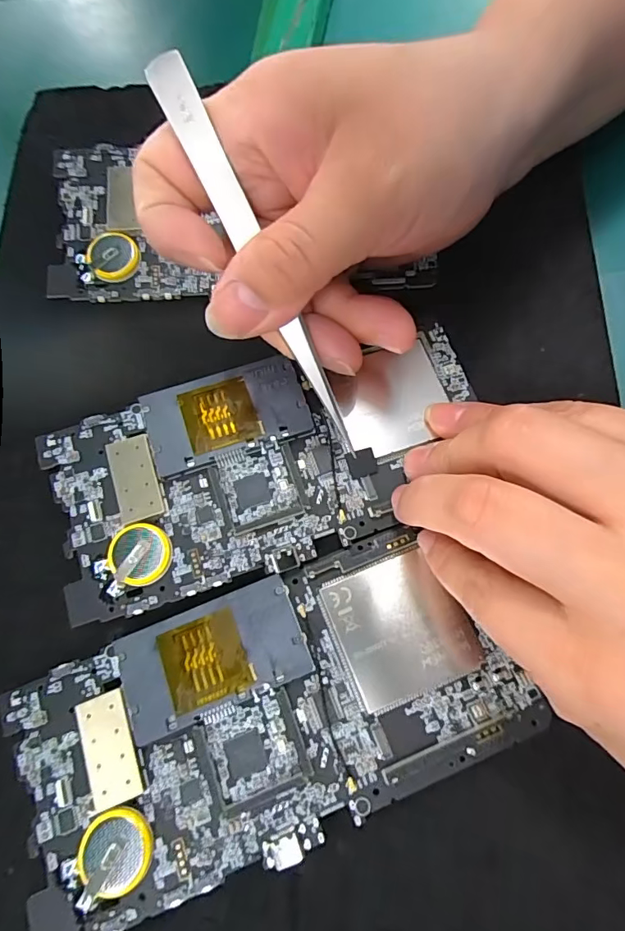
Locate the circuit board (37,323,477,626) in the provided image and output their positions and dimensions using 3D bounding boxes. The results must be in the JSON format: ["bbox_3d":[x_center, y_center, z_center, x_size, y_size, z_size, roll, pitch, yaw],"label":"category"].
[{"bbox_3d":[-0.014,-0.003,0.171,0.150,0.010,0.069,-18,72,-4],"label":"circuit board"}]

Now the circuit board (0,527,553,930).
[{"bbox_3d":[-0.014,0.074,0.146,0.145,0.006,0.071,-24,71,2],"label":"circuit board"}]

